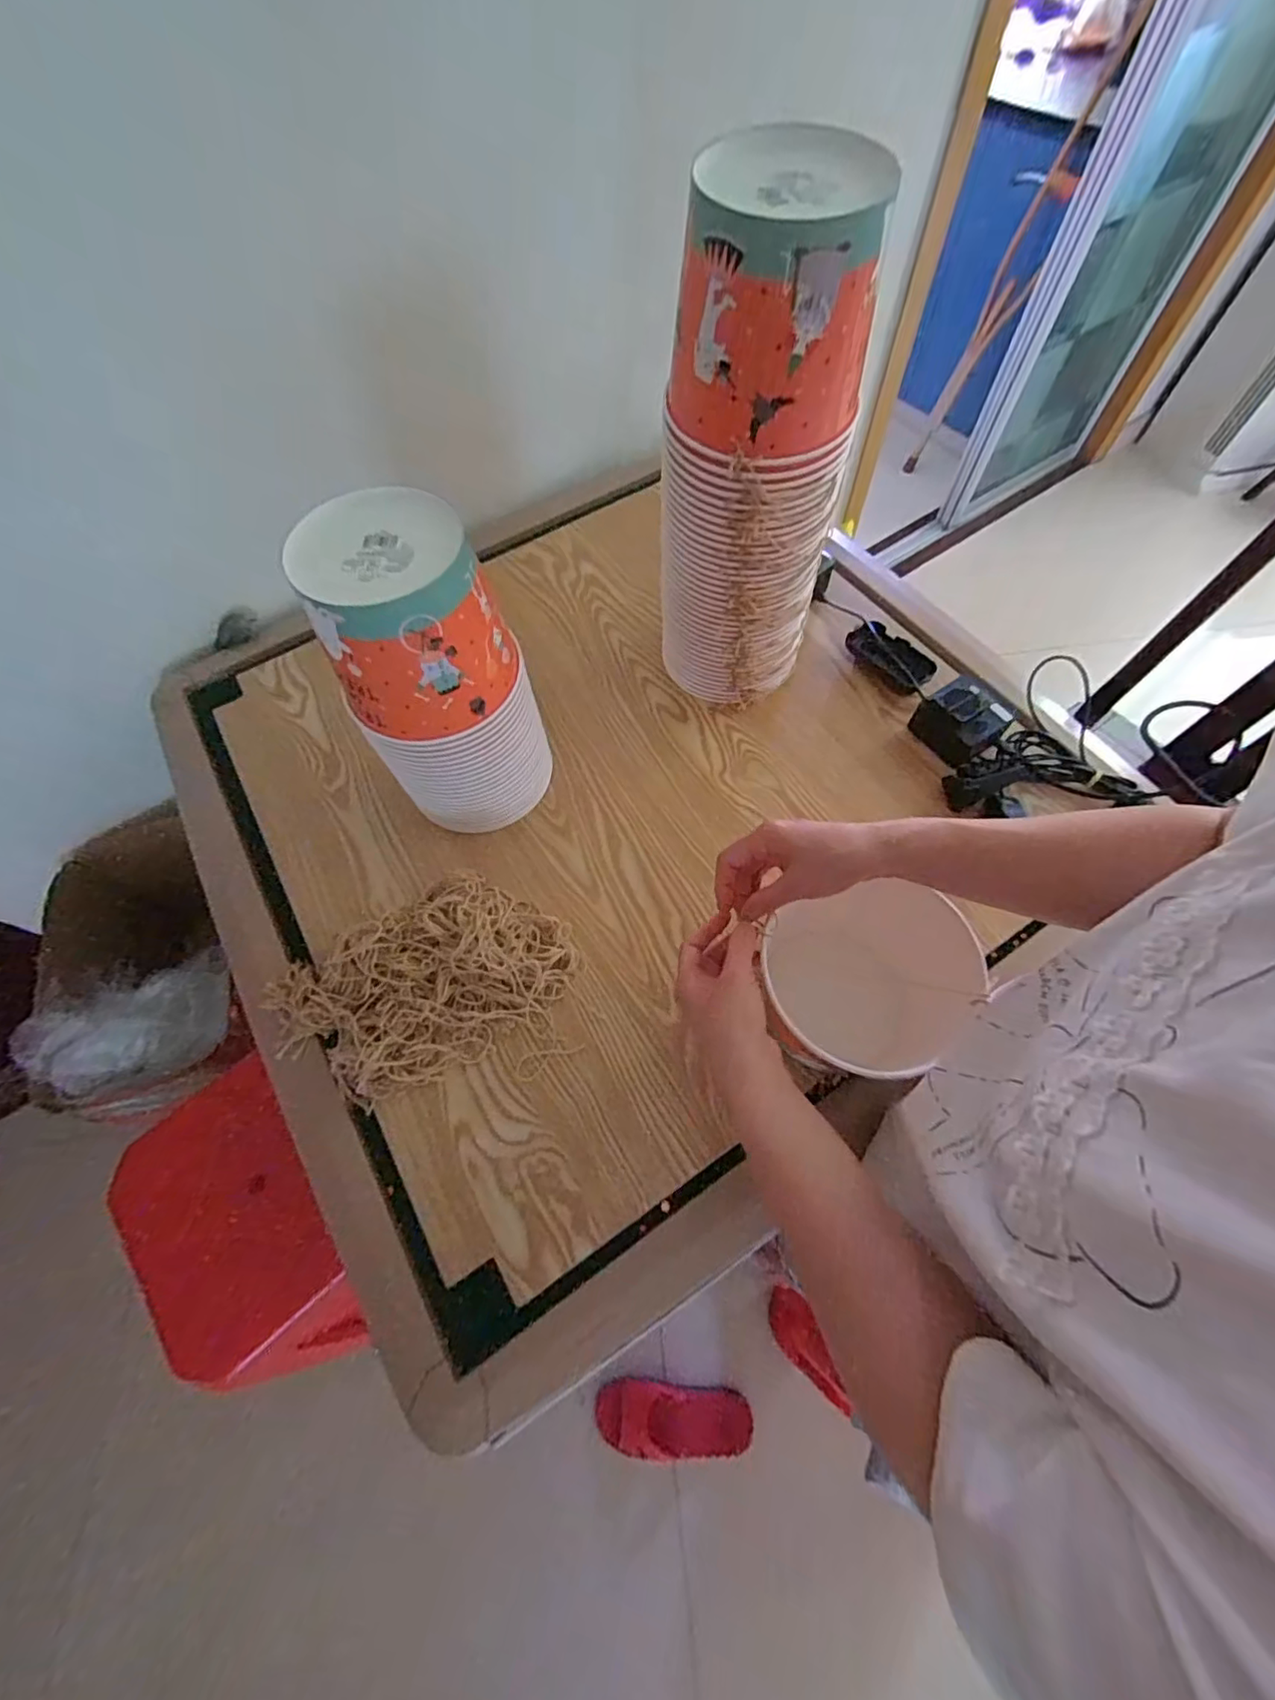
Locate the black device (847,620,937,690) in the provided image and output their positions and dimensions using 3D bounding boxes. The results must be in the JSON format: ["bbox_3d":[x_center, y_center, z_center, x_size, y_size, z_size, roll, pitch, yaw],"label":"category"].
[{"bbox_3d":[0.307,-0.235,0.723,0.108,0.034,0.053,41,73,20],"label":"black device"}]

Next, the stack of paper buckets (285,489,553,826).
[{"bbox_3d":[-0.181,-0.147,0.553,0.145,0.295,0.132,-25,66,-8],"label":"stack of paper buckets"}]

